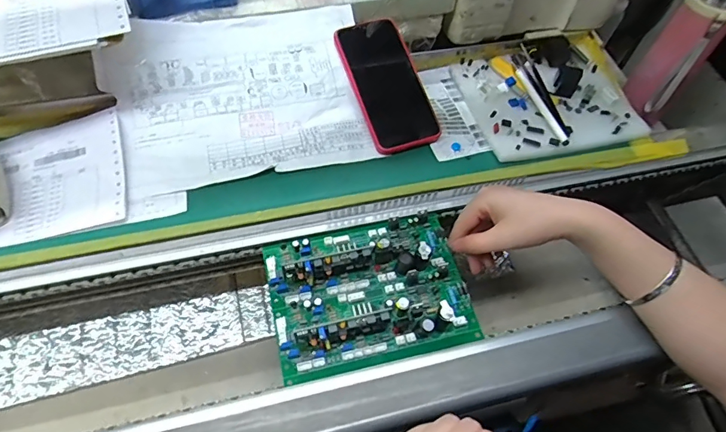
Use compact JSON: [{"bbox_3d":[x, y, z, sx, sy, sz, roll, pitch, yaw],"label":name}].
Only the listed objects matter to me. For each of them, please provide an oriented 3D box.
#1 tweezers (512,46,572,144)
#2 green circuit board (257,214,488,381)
[{"bbox_3d":[0.209,-0.148,0.522,0.024,0.016,0.140,-10,60,-10],"label":"tweezers"},{"bbox_3d":[0.006,0.061,0.402,0.177,0.035,0.138,-10,60,-10],"label":"green circuit board"}]

